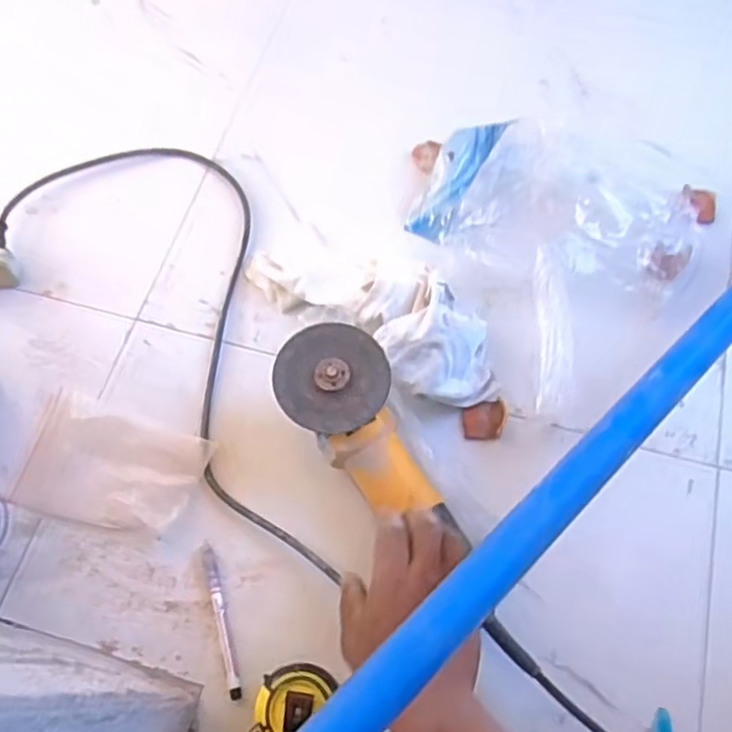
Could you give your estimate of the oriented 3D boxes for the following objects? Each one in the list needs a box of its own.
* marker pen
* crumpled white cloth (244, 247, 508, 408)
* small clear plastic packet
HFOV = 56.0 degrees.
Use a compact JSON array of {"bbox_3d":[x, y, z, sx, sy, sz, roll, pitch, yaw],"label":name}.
[{"bbox_3d":[-0.126,0.219,0.599,0.011,0.008,0.130,-16,66,-7],"label":"marker pen"},{"bbox_3d":[0.011,-0.062,0.693,0.291,0.067,0.123,34,69,15],"label":"crumpled white cloth"},{"bbox_3d":[-0.245,0.096,0.652,0.168,0.015,0.111,18,66,8],"label":"small clear plastic packet"}]

